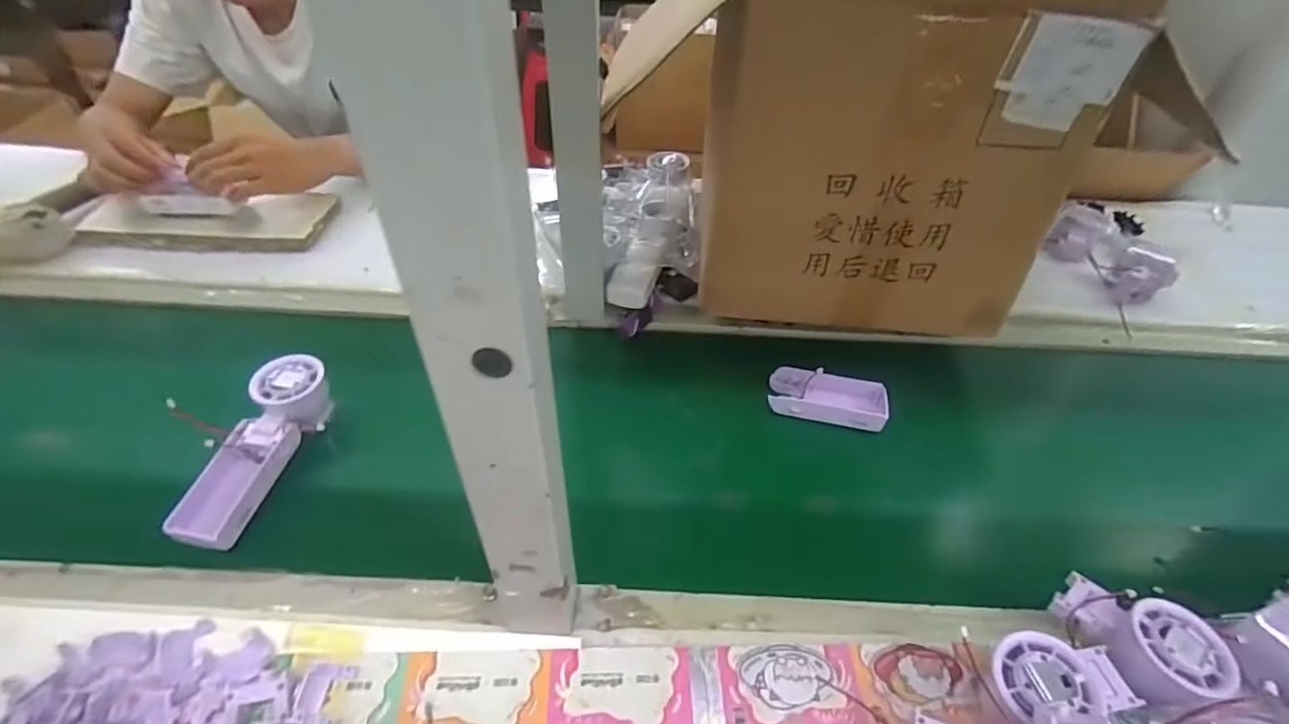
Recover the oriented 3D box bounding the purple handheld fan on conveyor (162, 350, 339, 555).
[{"bbox_3d":[-0.326,0.067,0.495,0.053,0.038,0.168,8,44,5],"label":"purple handheld fan on conveyor"}]

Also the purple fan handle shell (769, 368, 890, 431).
[{"bbox_3d":[0.180,0.034,0.584,0.108,0.021,0.055,10,44,7],"label":"purple fan handle shell"}]

